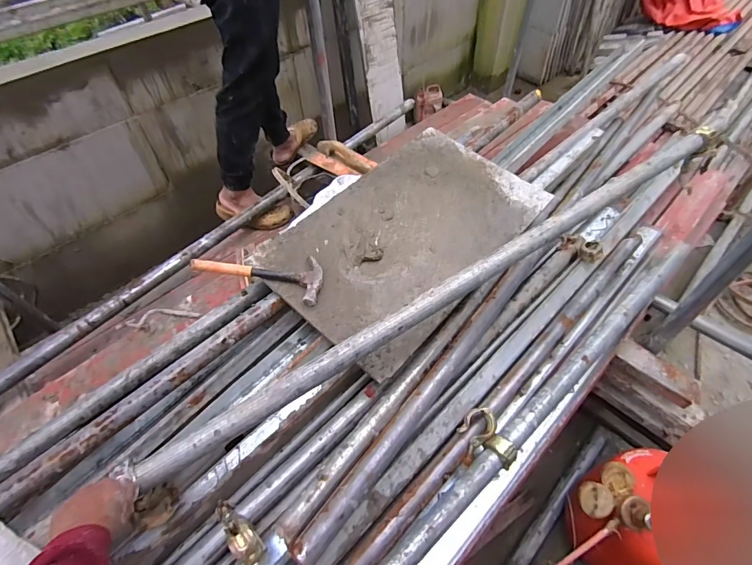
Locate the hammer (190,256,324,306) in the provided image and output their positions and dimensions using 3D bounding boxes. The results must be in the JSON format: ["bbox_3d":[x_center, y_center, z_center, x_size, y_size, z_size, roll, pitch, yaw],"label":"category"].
[{"bbox_3d":[-0.272,-0.039,0.967,0.303,0.049,0.122,11,54,10],"label":"hammer"}]

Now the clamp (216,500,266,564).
[{"bbox_3d":[-0.259,0.448,0.742,0.139,0.059,0.046,28,57,38],"label":"clamp"}]

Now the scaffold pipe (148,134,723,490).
[{"bbox_3d":[0.234,-0.027,0.861,1.477,0.037,0.055,-30,57,-16],"label":"scaffold pipe"}]

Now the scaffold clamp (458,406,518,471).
[{"bbox_3d":[0.229,0.327,0.848,0.097,0.054,0.118,-6,53,-3],"label":"scaffold clamp"}]

